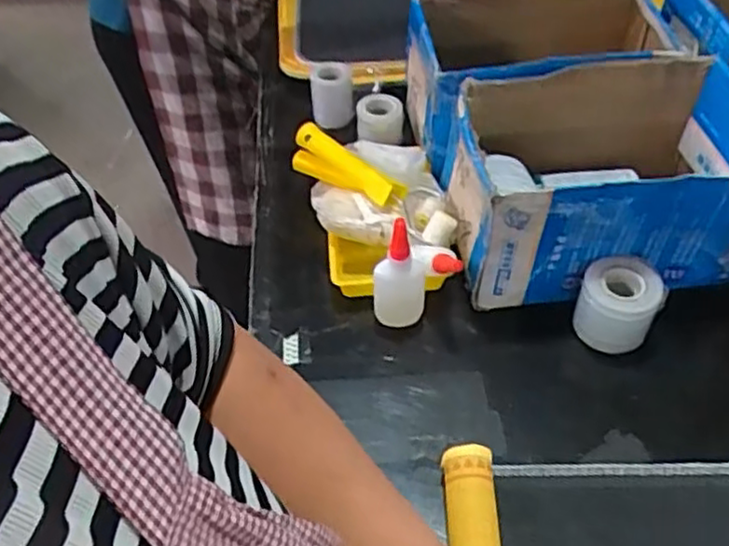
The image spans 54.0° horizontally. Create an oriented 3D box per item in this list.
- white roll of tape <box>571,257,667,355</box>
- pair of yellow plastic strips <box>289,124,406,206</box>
[{"bbox_3d":[0.233,0.030,0.660,0.066,0.078,0.061,-1,47,2],"label":"white roll of tape"},{"bbox_3d":[-0.018,-0.110,0.749,0.140,0.046,0.029,33,57,28],"label":"pair of yellow plastic strips"}]

